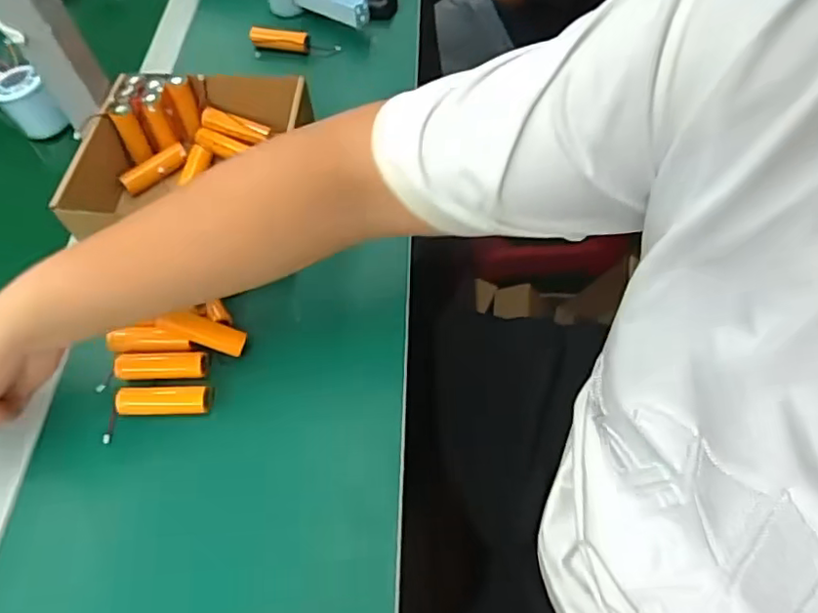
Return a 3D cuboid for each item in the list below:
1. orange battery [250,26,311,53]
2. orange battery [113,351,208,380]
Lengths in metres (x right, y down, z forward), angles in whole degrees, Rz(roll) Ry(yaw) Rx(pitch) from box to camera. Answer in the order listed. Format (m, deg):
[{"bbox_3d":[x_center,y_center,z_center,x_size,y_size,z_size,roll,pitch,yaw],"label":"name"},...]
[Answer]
[{"bbox_3d":[-0.157,-0.324,0.715,0.076,0.021,0.017,10,60,9],"label":"orange battery"},{"bbox_3d":[-0.209,0.049,0.498,0.072,0.017,0.020,-4,59,0],"label":"orange battery"}]

